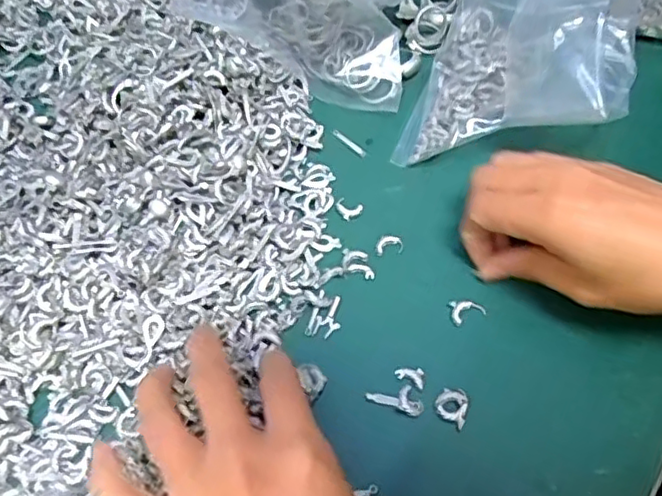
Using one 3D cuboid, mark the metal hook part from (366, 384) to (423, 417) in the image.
[{"bbox_3d":[0.030,0.067,0.293,0.026,0.004,0.012,19,63,8],"label":"metal hook part"}]

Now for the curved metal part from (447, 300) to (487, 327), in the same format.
[{"bbox_3d":[0.066,0.029,0.314,0.017,0.004,0.013,-23,66,-13],"label":"curved metal part"}]

